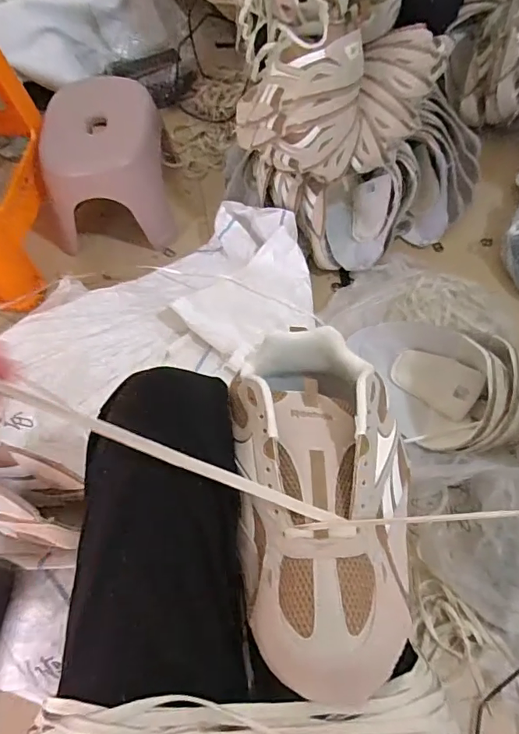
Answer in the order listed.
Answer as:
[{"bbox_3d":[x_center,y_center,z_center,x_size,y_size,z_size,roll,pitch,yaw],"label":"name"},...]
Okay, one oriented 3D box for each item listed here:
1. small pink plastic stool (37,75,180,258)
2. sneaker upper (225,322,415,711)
[{"bbox_3d":[-0.294,-0.378,0.928,0.222,0.207,0.221,-6,63,-2],"label":"small pink plastic stool"},{"bbox_3d":[0.049,0.088,0.360,0.129,0.075,0.260,-3,61,0],"label":"sneaker upper"}]

